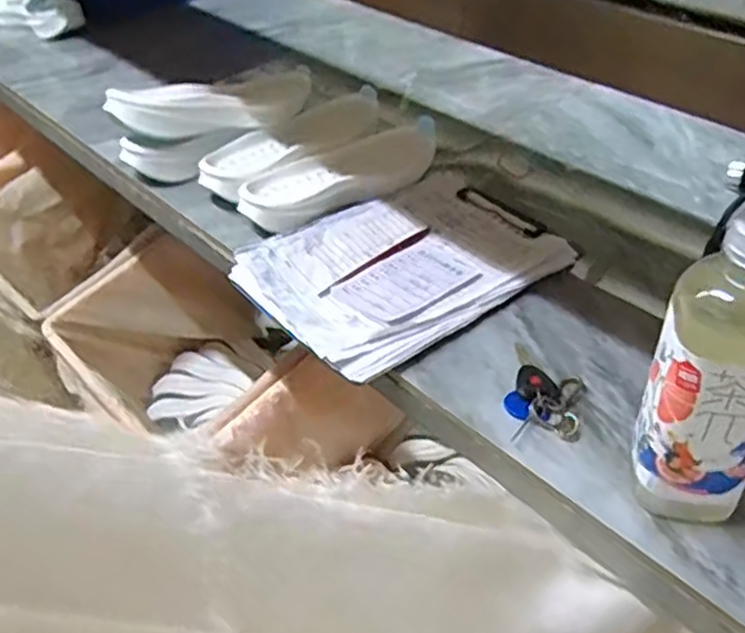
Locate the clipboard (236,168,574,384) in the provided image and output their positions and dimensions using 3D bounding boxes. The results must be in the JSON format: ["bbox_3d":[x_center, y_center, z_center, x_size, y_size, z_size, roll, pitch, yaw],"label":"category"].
[{"bbox_3d":[0.035,-0.056,0.746,0.303,0.022,0.223,-26,47,-27],"label":"clipboard"}]

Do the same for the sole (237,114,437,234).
[{"bbox_3d":[-0.028,-0.167,0.853,0.279,0.033,0.093,-27,47,-28],"label":"sole"}]

